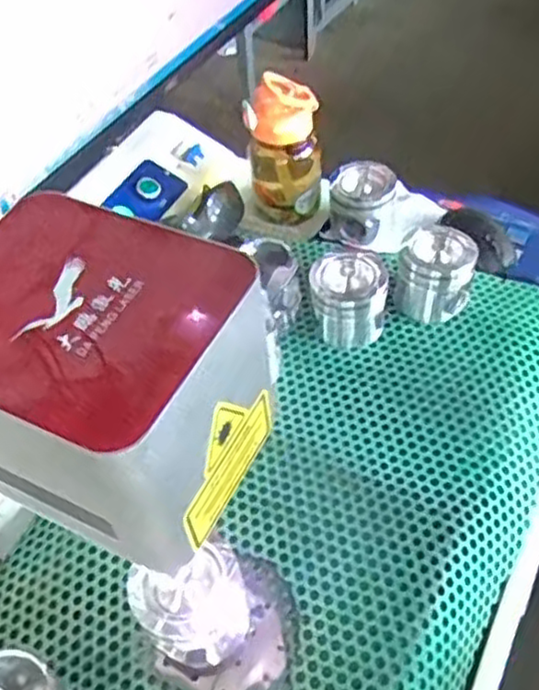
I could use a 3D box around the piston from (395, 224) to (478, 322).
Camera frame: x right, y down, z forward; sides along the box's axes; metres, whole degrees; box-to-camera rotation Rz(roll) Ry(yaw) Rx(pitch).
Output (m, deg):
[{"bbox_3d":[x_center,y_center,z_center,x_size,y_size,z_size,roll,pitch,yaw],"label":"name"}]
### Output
[{"bbox_3d":[0.177,-0.074,0.772,0.079,0.078,0.079,11,52,14],"label":"piston"}]

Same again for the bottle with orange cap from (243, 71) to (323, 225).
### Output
[{"bbox_3d":[0.018,-0.242,0.885,0.089,0.169,0.071,7,51,11],"label":"bottle with orange cap"}]

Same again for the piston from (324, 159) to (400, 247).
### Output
[{"bbox_3d":[0.110,-0.173,0.882,0.077,0.074,0.070,16,53,18],"label":"piston"}]

